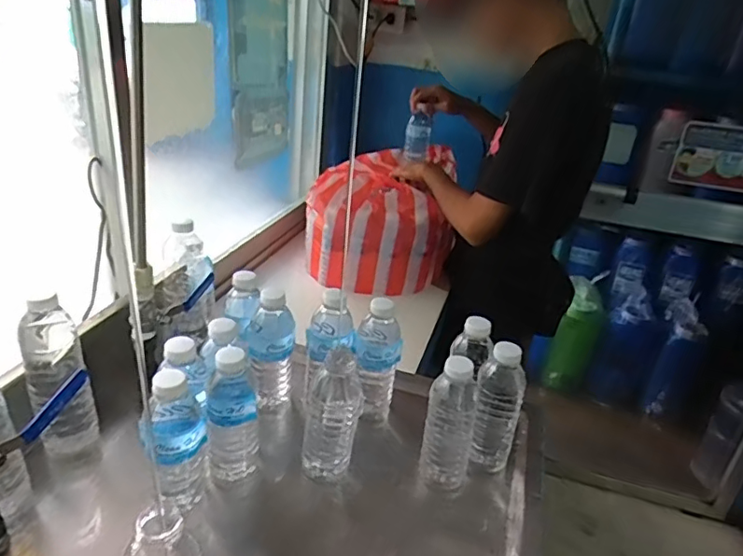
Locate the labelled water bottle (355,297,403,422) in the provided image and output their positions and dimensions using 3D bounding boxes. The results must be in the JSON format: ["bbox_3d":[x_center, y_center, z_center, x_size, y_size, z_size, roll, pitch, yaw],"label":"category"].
[{"bbox_3d":[0.008,0.105,0.755,0.060,0.185,0.071,3,27,-6],"label":"labelled water bottle"}]

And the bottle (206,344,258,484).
[{"bbox_3d":[-0.158,0.160,0.630,0.055,0.186,0.058,-3,28,-16],"label":"bottle"}]

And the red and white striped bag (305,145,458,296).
[{"bbox_3d":[0.024,-0.143,1.241,0.310,0.233,0.317,5,27,-1],"label":"red and white striped bag"}]

